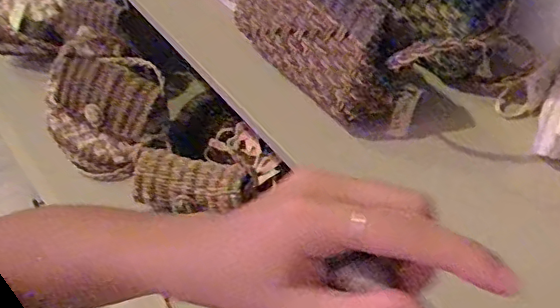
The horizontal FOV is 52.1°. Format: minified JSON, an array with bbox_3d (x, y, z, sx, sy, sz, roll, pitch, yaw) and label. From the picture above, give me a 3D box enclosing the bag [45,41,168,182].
[{"bbox_3d":[-0.234,-0.054,0.775,0.150,0.164,0.084,26,37,11],"label":"bag"}]

